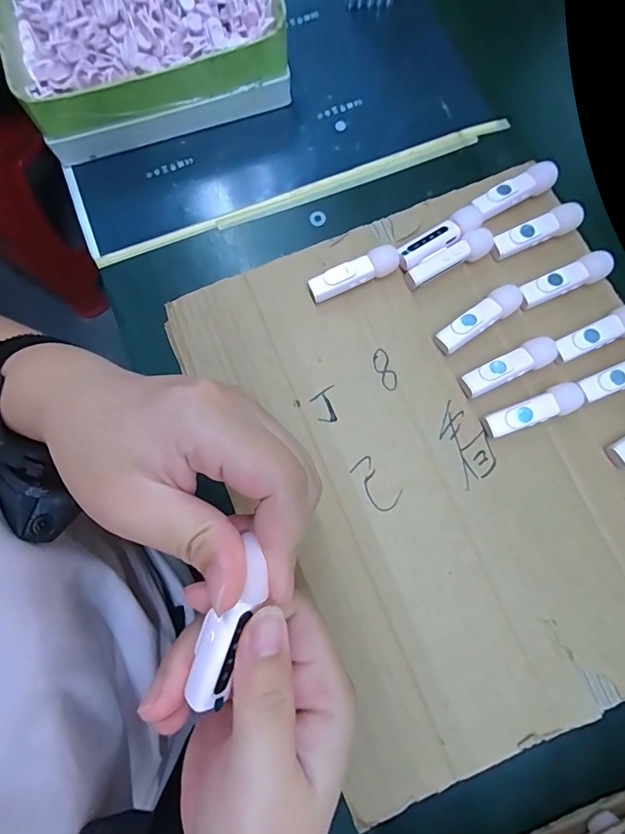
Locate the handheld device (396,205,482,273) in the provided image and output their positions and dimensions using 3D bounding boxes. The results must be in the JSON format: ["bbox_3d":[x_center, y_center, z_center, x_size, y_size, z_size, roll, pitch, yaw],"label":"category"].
[{"bbox_3d":[0.089,-0.123,0.303,0.064,0.015,0.018,-32,79,-5],"label":"handheld device"}]

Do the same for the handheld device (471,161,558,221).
[{"bbox_3d":[0.141,-0.159,0.304,0.060,0.016,0.017,-25,79,-4],"label":"handheld device"}]

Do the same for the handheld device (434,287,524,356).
[{"bbox_3d":[0.112,-0.065,0.293,0.062,0.017,0.018,-35,79,-6],"label":"handheld device"}]

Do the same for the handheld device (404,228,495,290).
[{"bbox_3d":[0.096,-0.110,0.301,0.063,0.018,0.016,-27,79,-4],"label":"handheld device"}]

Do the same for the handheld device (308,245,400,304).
[{"bbox_3d":[0.029,-0.099,0.301,0.064,0.017,0.016,-25,79,-4],"label":"handheld device"}]

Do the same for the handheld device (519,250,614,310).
[{"bbox_3d":[0.171,-0.092,0.293,0.063,0.016,0.018,-24,79,-4],"label":"handheld device"}]

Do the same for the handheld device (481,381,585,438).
[{"bbox_3d":[0.142,-0.004,0.279,0.062,0.017,0.018,-21,78,-3],"label":"handheld device"}]

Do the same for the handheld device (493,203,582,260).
[{"bbox_3d":[0.155,-0.129,0.300,0.060,0.019,0.015,-22,78,-3],"label":"handheld device"}]

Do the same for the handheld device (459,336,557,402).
[{"bbox_3d":[0.130,-0.032,0.286,0.063,0.016,0.018,-26,79,-4],"label":"handheld device"}]

